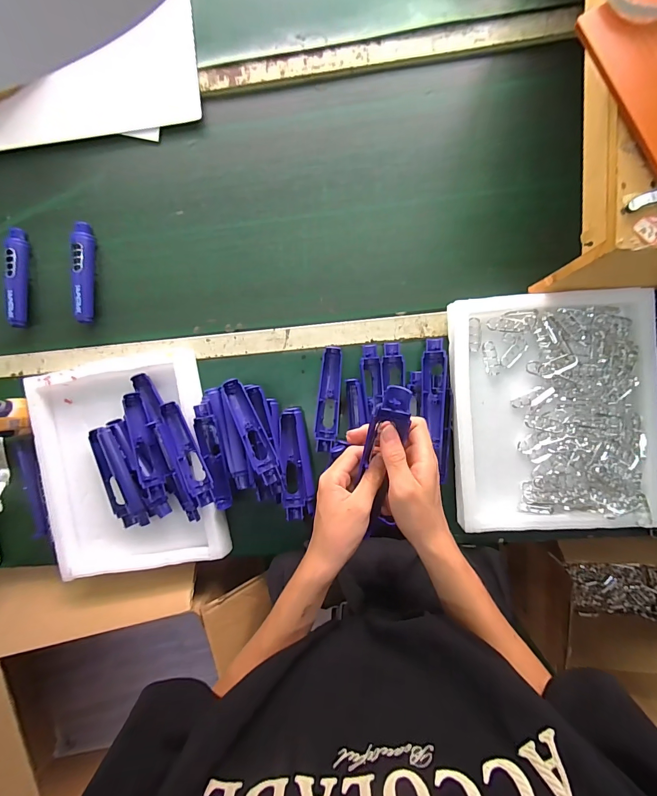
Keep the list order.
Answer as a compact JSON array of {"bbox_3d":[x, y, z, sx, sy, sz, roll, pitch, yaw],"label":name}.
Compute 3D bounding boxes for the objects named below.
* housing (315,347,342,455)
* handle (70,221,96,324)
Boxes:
[{"bbox_3d":[0.002,0.002,0.606,0.037,0.020,0.172,4,92,5],"label":"housing"},{"bbox_3d":[-0.430,-0.218,0.625,0.032,0.028,0.169,4,92,5],"label":"handle"}]

